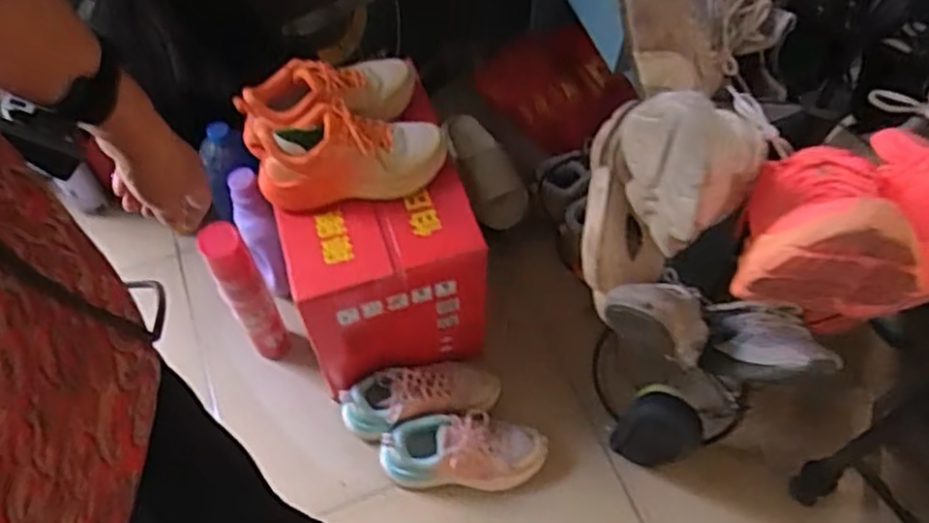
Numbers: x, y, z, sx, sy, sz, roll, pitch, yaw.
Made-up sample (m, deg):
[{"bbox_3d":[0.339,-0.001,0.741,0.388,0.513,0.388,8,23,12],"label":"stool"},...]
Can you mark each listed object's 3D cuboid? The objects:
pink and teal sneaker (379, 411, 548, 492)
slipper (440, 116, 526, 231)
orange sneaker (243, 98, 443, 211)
[{"bbox_3d":[-0.004,0.299,1.155,0.260,0.090,0.095,1,58,1],"label":"pink and teal sneaker"},{"bbox_3d":[0.044,-0.173,1.420,0.109,0.068,0.240,-36,73,26],"label":"slipper"},{"bbox_3d":[-0.158,-0.150,1.014,0.262,0.101,0.095,-10,58,-5],"label":"orange sneaker"}]

